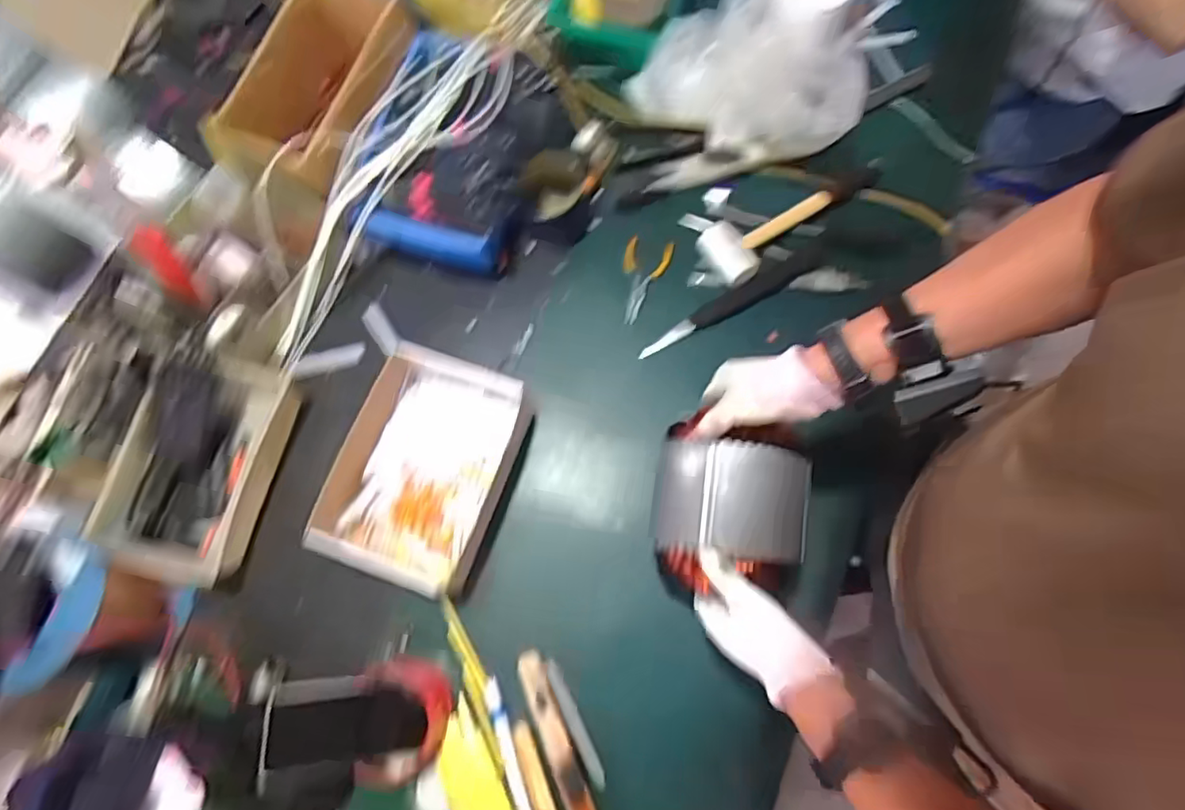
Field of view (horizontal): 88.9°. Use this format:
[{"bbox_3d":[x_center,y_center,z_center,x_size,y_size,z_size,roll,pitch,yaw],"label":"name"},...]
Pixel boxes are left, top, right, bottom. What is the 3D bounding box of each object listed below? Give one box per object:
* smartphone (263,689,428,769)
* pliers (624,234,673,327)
[{"bbox_3d":[-0.241,0.320,0.600,0.148,0.007,0.061,9,78,-35],"label":"smartphone"},{"bbox_3d":[0.060,-0.163,0.788,0.059,0.007,0.123,19,74,8],"label":"pliers"}]

